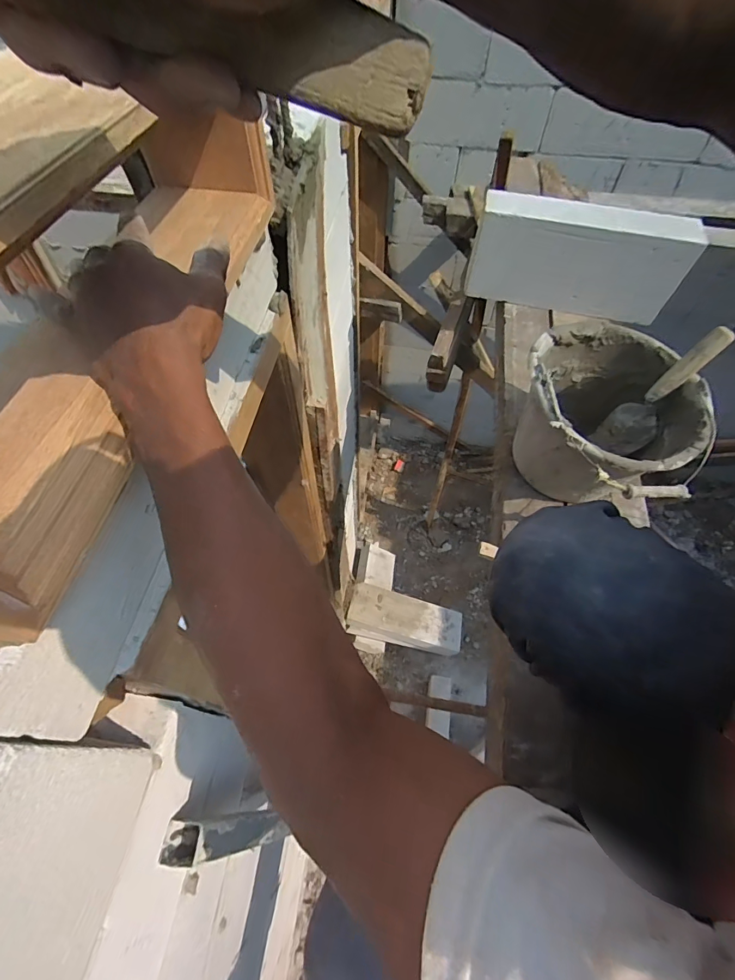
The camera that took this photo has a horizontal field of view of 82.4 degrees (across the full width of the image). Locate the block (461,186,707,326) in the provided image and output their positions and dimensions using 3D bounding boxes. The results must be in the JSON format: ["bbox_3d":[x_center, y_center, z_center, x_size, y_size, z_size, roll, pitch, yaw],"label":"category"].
[{"bbox_3d":[0.478,-0.530,0.972,0.460,0.220,0.082,11,57,6],"label":"block"}]

